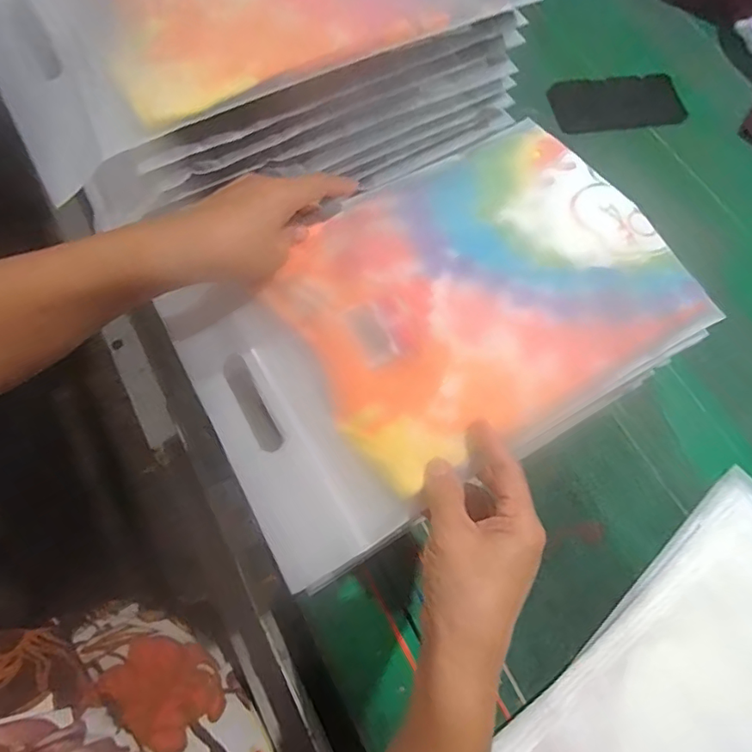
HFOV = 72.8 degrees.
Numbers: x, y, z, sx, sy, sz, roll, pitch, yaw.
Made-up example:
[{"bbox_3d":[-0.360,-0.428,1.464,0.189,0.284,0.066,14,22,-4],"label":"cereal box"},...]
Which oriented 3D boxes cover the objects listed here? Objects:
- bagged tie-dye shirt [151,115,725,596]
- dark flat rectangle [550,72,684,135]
[{"bbox_3d":[0.045,-0.049,0.379,0.355,0.025,0.229,-29,73,-13],"label":"bagged tie-dye shirt"},{"bbox_3d":[0.307,-0.348,0.654,0.160,0.016,0.077,-8,70,-6],"label":"dark flat rectangle"}]

